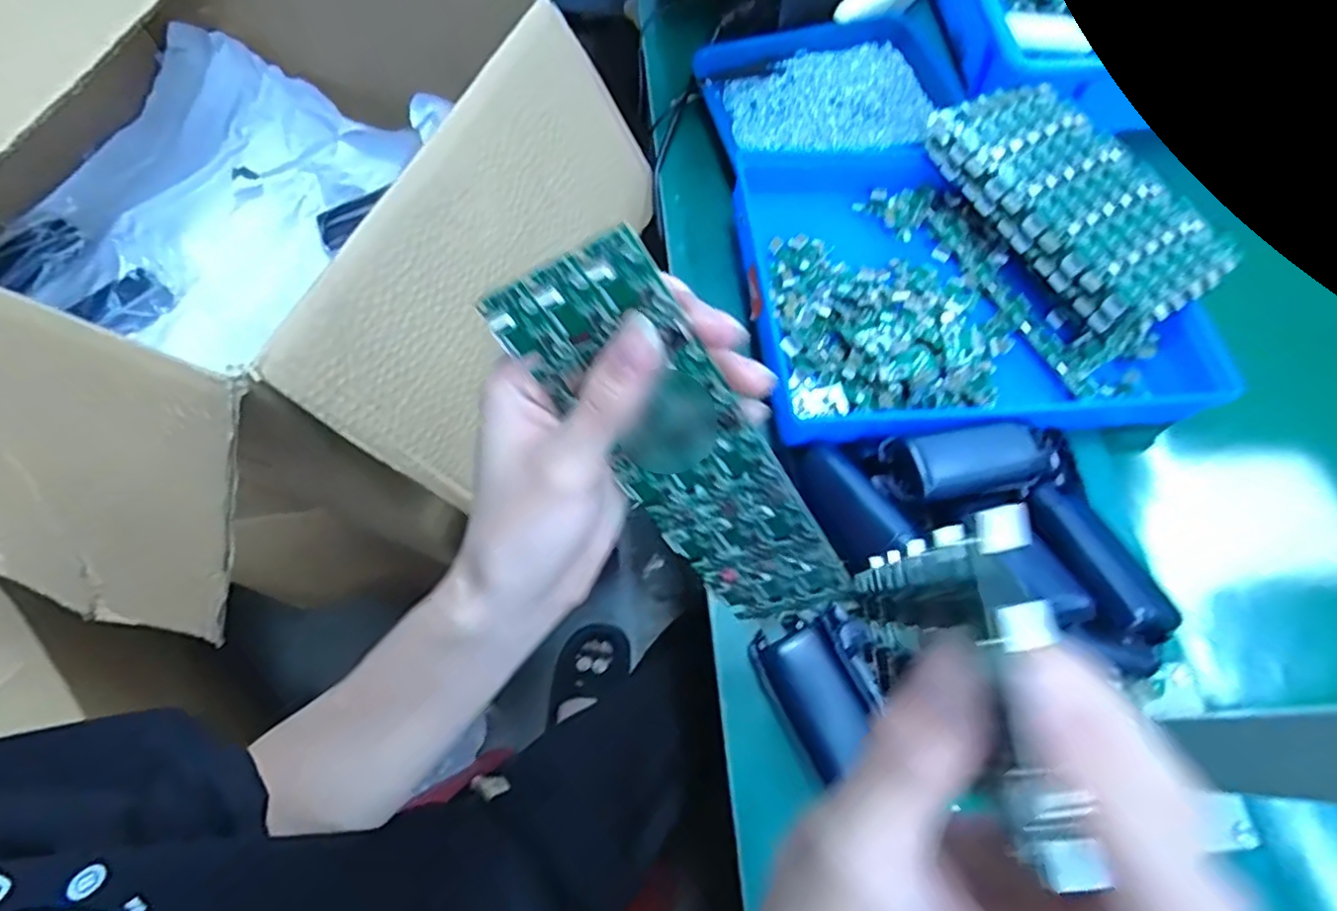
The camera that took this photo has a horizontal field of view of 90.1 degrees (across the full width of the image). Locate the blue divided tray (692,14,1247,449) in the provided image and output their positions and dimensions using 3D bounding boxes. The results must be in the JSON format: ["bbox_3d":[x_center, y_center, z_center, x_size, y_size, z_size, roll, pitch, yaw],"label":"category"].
[{"bbox_3d":[0.203,-0.208,0.531,0.310,0.052,0.425,-7,66,-4],"label":"blue divided tray"}]

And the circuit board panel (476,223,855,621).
[{"bbox_3d":[0.009,0.004,0.253,0.060,0.185,0.006,-19,38,26],"label":"circuit board panel"}]

